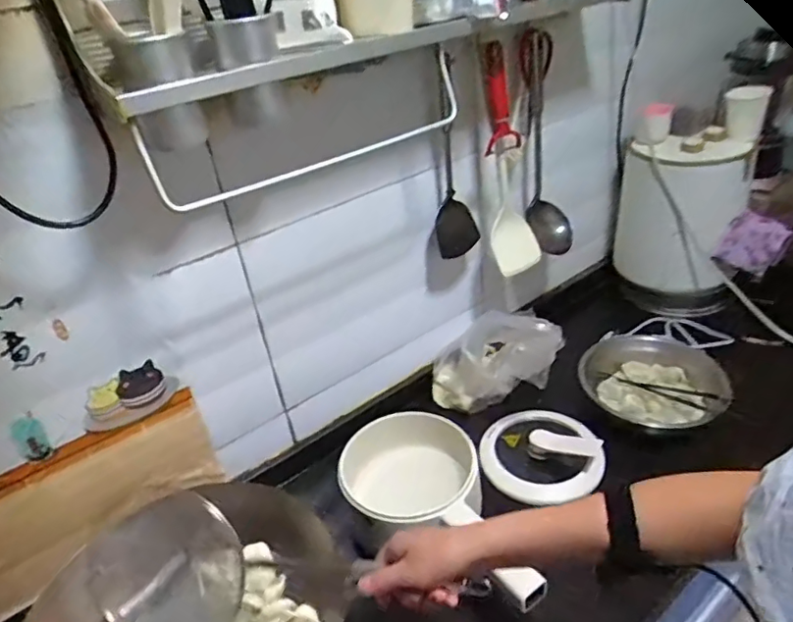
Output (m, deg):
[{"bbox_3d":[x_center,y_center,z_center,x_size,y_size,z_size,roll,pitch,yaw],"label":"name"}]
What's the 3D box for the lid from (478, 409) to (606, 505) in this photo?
[{"bbox_3d":[0.231,0.223,0.955,0.185,0.051,0.189,-5,32,3],"label":"lid"}]

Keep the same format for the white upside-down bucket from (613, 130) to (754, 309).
[{"bbox_3d":[0.633,-0.201,1.267,0.220,0.354,0.261,16,39,32],"label":"white upside-down bucket"}]

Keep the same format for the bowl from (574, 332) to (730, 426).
[{"bbox_3d":[0.461,0.124,1.051,0.227,0.072,0.247,0,33,11],"label":"bowl"}]

